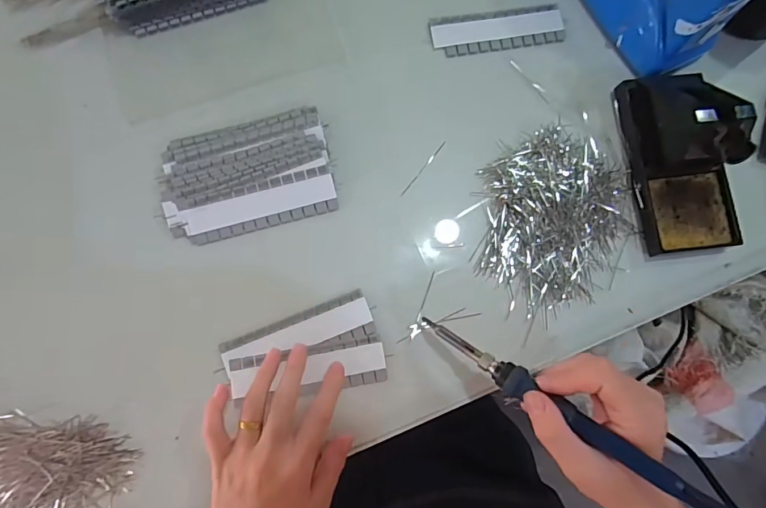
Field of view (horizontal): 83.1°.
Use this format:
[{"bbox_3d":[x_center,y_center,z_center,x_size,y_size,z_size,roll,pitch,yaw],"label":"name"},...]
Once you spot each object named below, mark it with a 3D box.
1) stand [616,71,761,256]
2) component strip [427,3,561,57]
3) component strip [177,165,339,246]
[{"bbox_3d":[0.257,-0.084,0.355,0.073,0.066,0.157,-10,82,-3],"label":"stand"},{"bbox_3d":[0.108,-0.211,0.407,0.124,0.004,0.039,-8,82,-3],"label":"component strip"},{"bbox_3d":[-0.105,-0.042,0.371,0.129,0.013,0.038,-15,83,-4],"label":"component strip"}]

